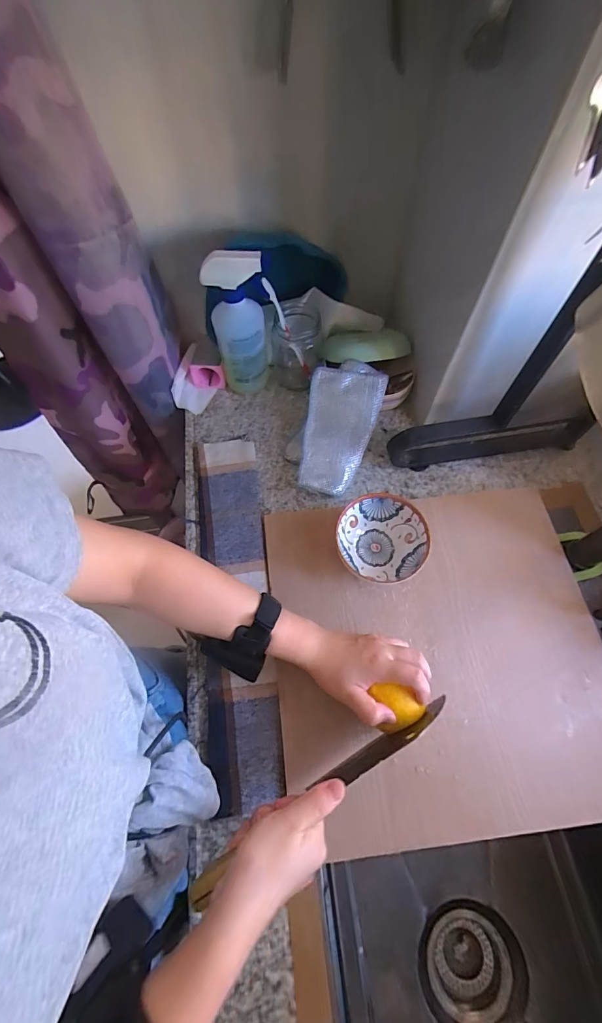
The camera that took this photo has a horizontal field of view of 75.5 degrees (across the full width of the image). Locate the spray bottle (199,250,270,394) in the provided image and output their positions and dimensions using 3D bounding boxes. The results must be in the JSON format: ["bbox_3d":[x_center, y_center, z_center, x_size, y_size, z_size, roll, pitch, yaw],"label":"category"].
[{"bbox_3d":[-0.081,-0.259,0.557,0.091,0.209,0.061,-7,65,-3],"label":"spray bottle"}]

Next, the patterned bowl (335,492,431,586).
[{"bbox_3d":[0.100,0.037,0.490,0.106,0.065,0.099,0,64,0],"label":"patterned bowl"}]

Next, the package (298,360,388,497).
[{"bbox_3d":[0.050,-0.121,0.554,0.099,0.025,0.191,17,85,8],"label":"package"}]

